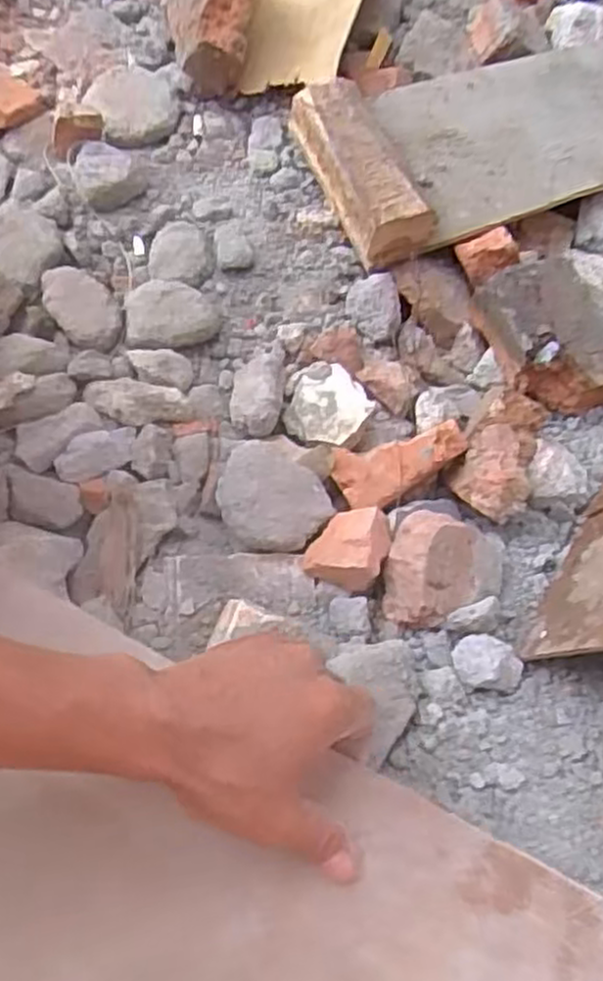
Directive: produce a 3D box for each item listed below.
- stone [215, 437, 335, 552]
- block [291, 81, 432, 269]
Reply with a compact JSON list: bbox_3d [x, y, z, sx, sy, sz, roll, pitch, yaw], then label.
[{"bbox_3d":[-0.021,0.000,0.511,0.070,0.035,0.077,2,64,-3],"label":"stone"},{"bbox_3d":[0.047,-0.256,0.614,0.062,0.054,0.153,-27,83,-16],"label":"block"}]

